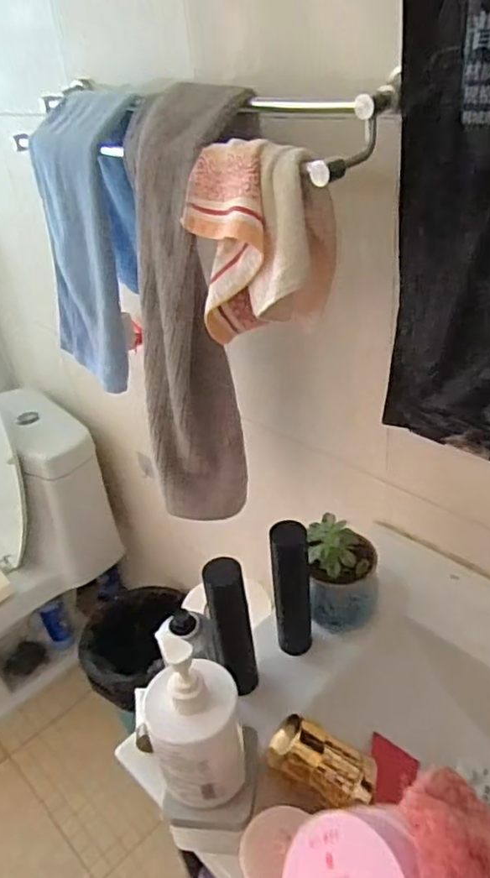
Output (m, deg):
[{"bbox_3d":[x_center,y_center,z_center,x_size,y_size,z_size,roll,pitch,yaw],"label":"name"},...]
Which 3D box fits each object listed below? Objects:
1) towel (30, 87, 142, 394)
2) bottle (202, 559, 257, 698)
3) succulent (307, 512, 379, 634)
[{"bbox_3d":[-0.218,-0.273,0.905,0.155,0.383,0.157,-15,35,-13],"label":"towel"},{"bbox_3d":[-0.013,0.207,0.655,0.041,0.174,0.047,-10,34,-5],"label":"bottle"},{"bbox_3d":[0.120,0.169,0.747,0.084,0.126,0.077,2,35,11],"label":"succulent"}]

